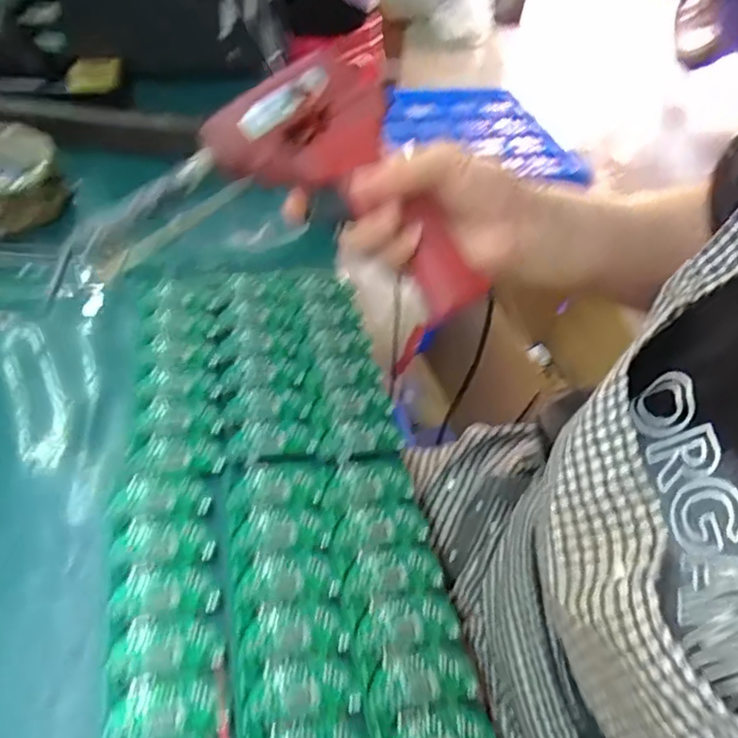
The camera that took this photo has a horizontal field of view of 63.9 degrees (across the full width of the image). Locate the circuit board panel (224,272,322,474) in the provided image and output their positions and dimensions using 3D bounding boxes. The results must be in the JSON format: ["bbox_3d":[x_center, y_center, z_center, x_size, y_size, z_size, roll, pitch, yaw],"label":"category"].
[{"bbox_3d":[-0.063,-0.010,0.365,0.049,0.005,0.148,-5,50,-11],"label":"circuit board panel"}]

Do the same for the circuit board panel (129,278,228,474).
[{"bbox_3d":[-0.111,-0.003,0.353,0.050,0.007,0.148,-4,50,-11],"label":"circuit board panel"}]

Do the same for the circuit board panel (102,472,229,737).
[{"bbox_3d":[-0.090,0.109,0.260,0.047,0.004,0.141,-7,51,-13],"label":"circuit board panel"}]

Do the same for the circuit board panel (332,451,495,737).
[{"bbox_3d":[0.014,0.105,0.281,0.049,0.004,0.146,-6,50,-12],"label":"circuit board panel"}]

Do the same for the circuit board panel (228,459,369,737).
[{"bbox_3d":[-0.037,0.106,0.272,0.051,0.004,0.145,-4,50,-10],"label":"circuit board panel"}]

